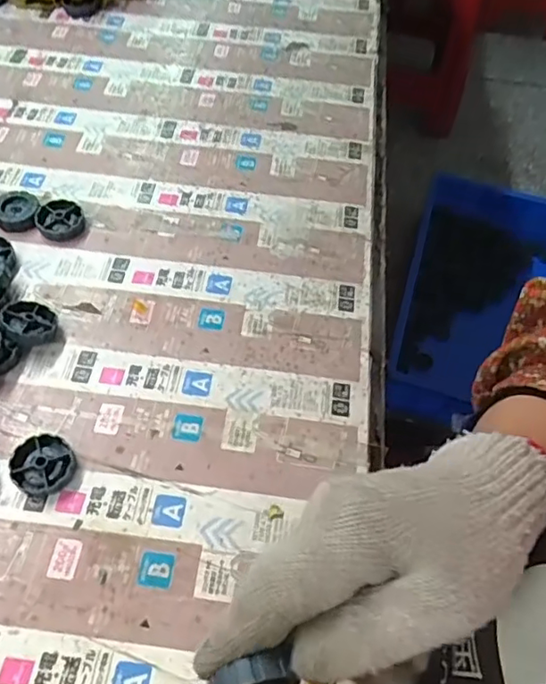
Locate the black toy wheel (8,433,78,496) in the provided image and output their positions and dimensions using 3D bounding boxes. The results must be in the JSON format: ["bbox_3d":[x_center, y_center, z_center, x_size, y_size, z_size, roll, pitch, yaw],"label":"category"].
[{"bbox_3d":[-0.148,0.079,0.372,0.038,0.014,0.037,1,58,-1],"label":"black toy wheel"}]

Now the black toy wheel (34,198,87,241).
[{"bbox_3d":[-0.181,-0.107,0.493,0.038,0.011,0.044,-6,58,-6],"label":"black toy wheel"}]

